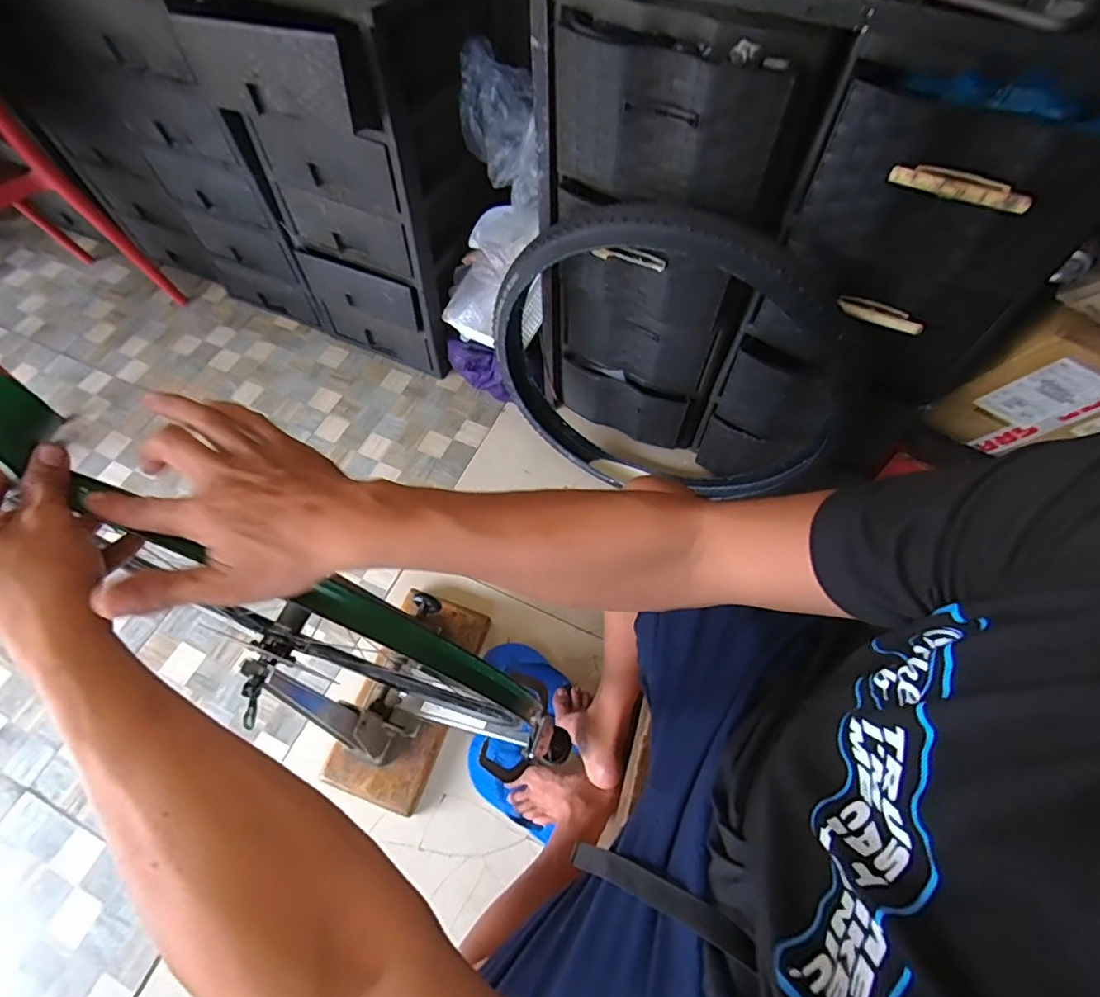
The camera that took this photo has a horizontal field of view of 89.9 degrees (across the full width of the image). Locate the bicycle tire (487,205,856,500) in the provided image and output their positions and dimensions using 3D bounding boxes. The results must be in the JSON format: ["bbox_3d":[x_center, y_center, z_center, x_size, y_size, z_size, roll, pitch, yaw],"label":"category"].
[{"bbox_3d":[0.194,-0.211,1.015,0.655,0.626,0.098,16,63,8],"label":"bicycle tire"}]

